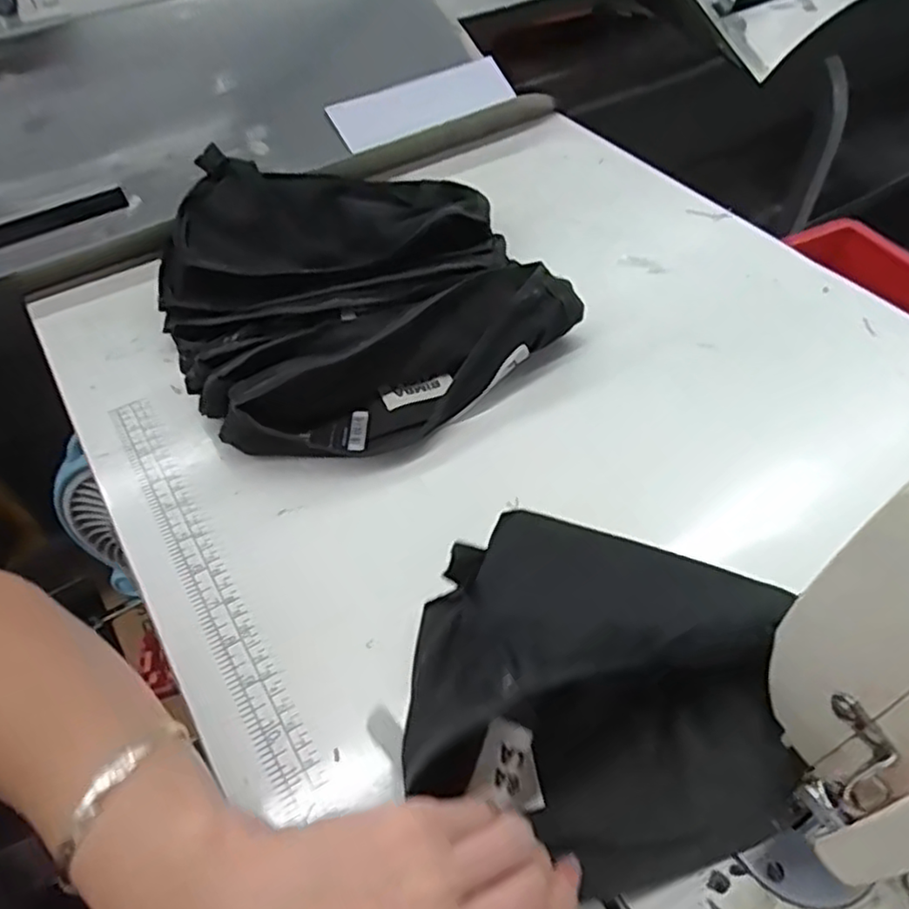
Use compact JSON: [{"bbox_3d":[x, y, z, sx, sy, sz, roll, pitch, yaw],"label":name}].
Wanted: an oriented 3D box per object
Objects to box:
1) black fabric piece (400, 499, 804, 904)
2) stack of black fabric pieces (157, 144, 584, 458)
[{"bbox_3d":[0.065,0.097,0.298,0.166,0.063,0.140,17,52,15],"label":"black fabric piece"},{"bbox_3d":[-0.080,-0.126,0.497,0.247,0.058,0.286,-24,53,-16],"label":"stack of black fabric pieces"}]

